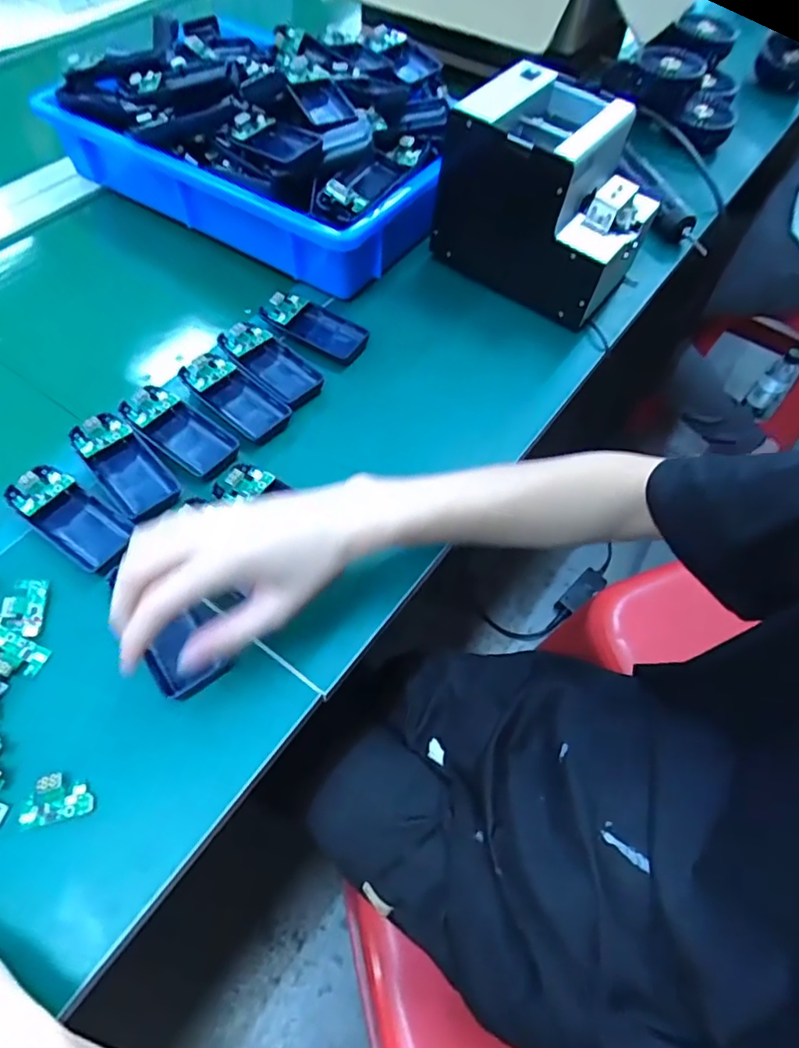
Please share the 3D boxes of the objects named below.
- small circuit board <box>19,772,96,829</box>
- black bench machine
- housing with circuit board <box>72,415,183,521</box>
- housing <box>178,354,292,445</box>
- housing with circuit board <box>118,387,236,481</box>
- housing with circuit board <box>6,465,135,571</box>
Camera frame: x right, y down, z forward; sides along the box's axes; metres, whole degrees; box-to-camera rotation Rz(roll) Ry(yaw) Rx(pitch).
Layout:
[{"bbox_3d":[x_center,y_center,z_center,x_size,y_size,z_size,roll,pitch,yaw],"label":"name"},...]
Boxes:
[{"bbox_3d":[-0.201,0.160,0.344,0.038,0.007,0.027,-12,60,-10],"label":"small circuit board"},{"bbox_3d":[0.142,-0.318,0.563,0.187,0.145,0.163,22,60,11],"label":"black bench machine"},{"bbox_3d":[-0.214,-0.046,0.455,0.044,0.022,0.099,-38,67,-22],"label":"housing with circuit board"},{"bbox_3d":[-0.139,-0.111,0.493,0.095,0.016,0.048,37,64,18],"label":"housing"},{"bbox_3d":[-0.177,-0.078,0.473,0.100,0.016,0.045,32,63,16],"label":"housing with circuit board"},{"bbox_3d":[-0.239,-0.007,0.426,0.098,0.016,0.042,33,63,16],"label":"housing with circuit board"}]

